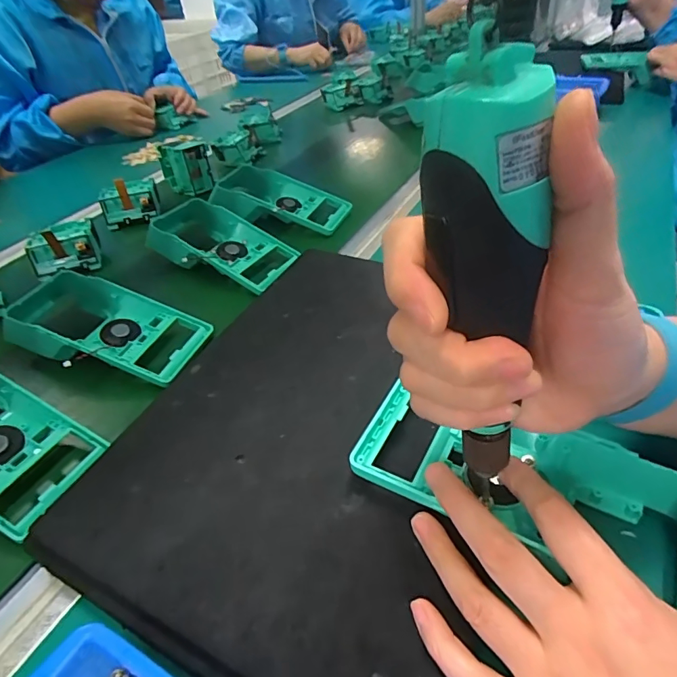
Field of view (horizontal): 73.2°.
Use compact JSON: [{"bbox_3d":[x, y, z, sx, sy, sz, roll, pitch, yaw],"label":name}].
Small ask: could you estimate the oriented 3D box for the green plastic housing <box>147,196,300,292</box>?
[{"bbox_3d":[-0.136,-0.110,0.533,0.183,0.050,0.089,21,44,22],"label":"green plastic housing"}]

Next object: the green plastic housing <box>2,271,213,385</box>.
[{"bbox_3d":[-0.217,-0.011,0.427,0.184,0.041,0.088,10,43,13],"label":"green plastic housing"}]

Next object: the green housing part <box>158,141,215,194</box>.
[{"bbox_3d":[-0.238,-0.268,0.710,0.059,0.073,0.067,-25,47,-27],"label":"green housing part"}]

